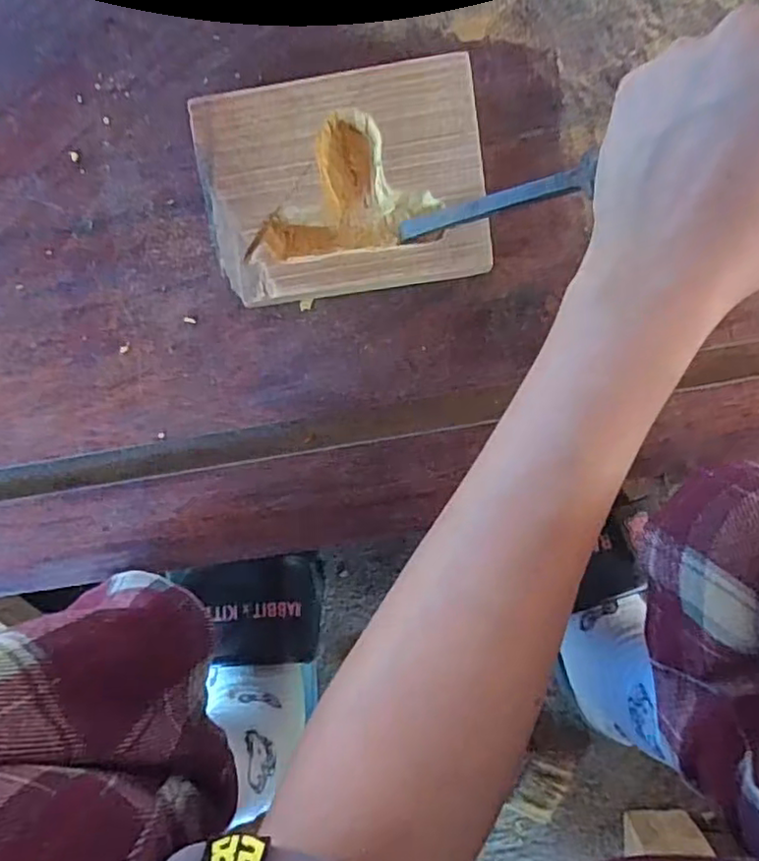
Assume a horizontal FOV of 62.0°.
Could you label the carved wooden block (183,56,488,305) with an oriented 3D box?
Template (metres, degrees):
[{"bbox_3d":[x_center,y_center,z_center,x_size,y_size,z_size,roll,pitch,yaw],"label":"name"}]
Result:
[{"bbox_3d":[-0.019,-0.125,0.329,0.139,0.025,0.108,-7,92,5],"label":"carved wooden block"}]

